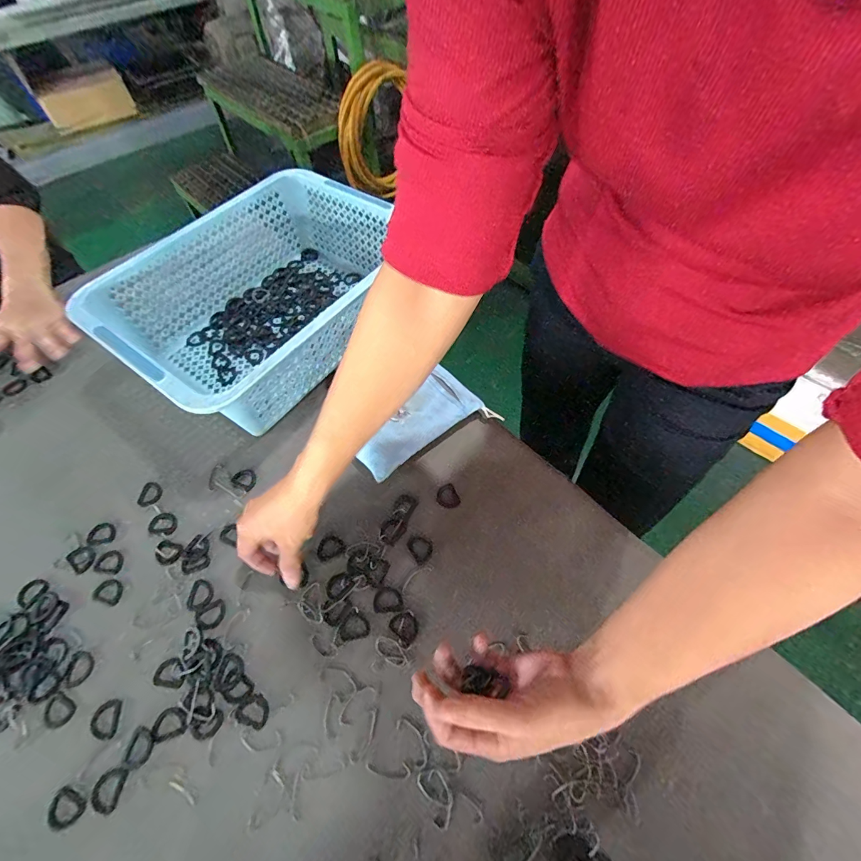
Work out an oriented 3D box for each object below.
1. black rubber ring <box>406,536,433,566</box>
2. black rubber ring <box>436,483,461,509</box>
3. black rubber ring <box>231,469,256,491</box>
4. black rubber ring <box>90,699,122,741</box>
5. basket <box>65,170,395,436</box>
[{"bbox_3d":[-0.012,0.128,0.437,0.025,0.004,0.029,-38,65,-19],"label":"black rubber ring"},{"bbox_3d":[0.019,0.076,0.462,0.025,0.004,0.027,-1,59,1],"label":"black rubber ring"},{"bbox_3d":[-0.221,0.058,0.480,0.031,0.004,0.025,27,63,17],"label":"black rubber ring"},{"bbox_3d":[-0.294,0.262,0.364,0.025,0.004,0.030,-7,59,-3],"label":"black rubber ring"},{"bbox_3d":[-0.215,-0.186,0.560,0.286,0.119,0.375,32,65,19],"label":"basket"}]

